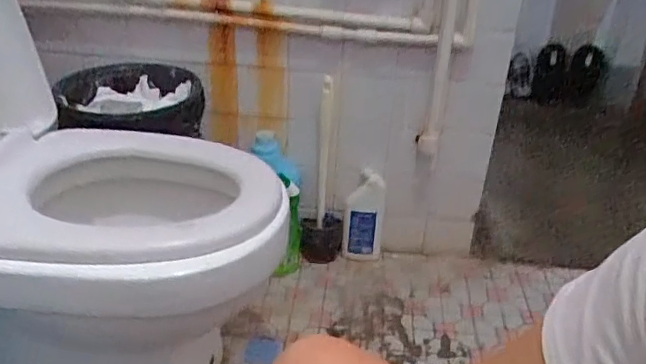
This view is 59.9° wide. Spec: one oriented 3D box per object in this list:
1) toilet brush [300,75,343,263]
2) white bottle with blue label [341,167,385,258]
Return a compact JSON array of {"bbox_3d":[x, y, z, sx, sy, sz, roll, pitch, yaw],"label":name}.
[{"bbox_3d":[0.007,-0.024,1.267,0.093,0.430,0.103,5,29,3],"label":"toilet brush"},{"bbox_3d":[0.095,0.085,1.302,0.091,0.208,0.051,1,29,-4],"label":"white bottle with blue label"}]

